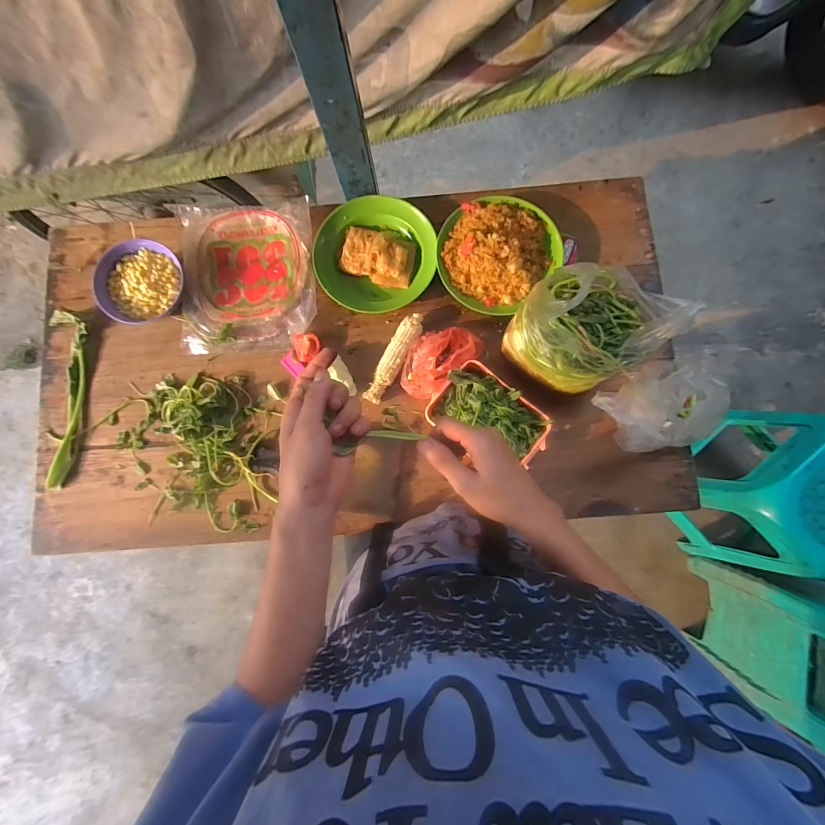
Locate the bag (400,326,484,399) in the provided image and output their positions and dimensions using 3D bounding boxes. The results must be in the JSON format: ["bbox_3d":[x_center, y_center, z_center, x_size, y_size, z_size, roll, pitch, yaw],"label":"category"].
[{"bbox_3d":[0.037,-0.091,0.613,0.147,0.063,0.089,-43,85,0],"label":"bag"}]

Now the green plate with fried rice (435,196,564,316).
[{"bbox_3d":[0.144,-0.282,0.653,0.192,0.047,0.210,0,87,4],"label":"green plate with fried rice"}]

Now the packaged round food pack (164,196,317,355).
[{"bbox_3d":[-0.299,-0.250,0.677,0.234,0.036,0.280,-5,86,3],"label":"packaged round food pack"}]

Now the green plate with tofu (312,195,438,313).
[{"bbox_3d":[-0.066,-0.280,0.671,0.201,0.036,0.210,0,87,4],"label":"green plate with tofu"}]

